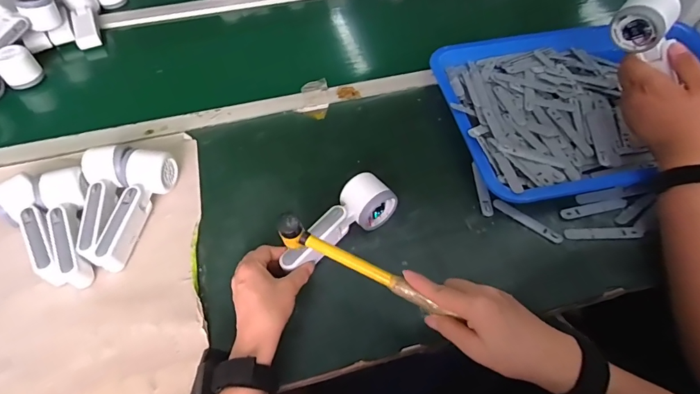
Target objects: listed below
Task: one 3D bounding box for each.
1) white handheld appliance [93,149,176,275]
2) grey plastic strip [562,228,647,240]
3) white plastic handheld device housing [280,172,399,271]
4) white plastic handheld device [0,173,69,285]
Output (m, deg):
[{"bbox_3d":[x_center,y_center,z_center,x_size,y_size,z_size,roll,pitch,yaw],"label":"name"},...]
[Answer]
[{"bbox_3d":[-0.287,0.011,0.535,0.072,0.055,0.162,4,54,4],"label":"white handheld appliance"},{"bbox_3d":[0.323,0.046,0.529,0.093,0.007,0.016,-1,54,1],"label":"grey plastic strip"},{"bbox_3d":[-0.019,0.035,0.517,0.163,0.040,0.059,-36,61,-22],"label":"white plastic handheld device housing"},{"bbox_3d":[-0.382,0.042,0.513,0.050,0.059,0.158,-39,62,-24],"label":"white plastic handheld device"}]

